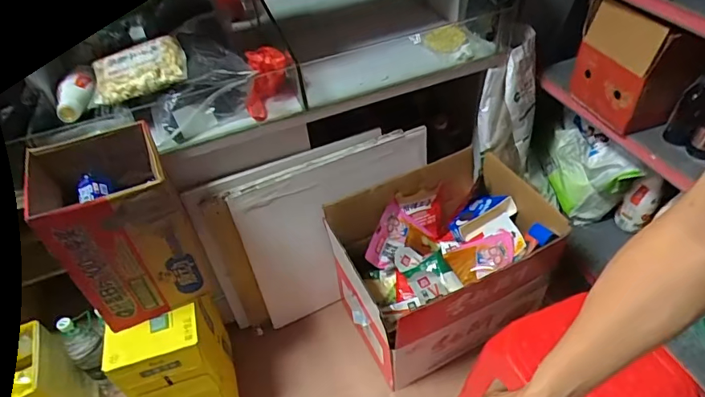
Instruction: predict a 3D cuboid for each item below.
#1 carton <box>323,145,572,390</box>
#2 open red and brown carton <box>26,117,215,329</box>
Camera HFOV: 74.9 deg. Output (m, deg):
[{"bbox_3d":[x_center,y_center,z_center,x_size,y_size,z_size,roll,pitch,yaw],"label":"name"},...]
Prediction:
[{"bbox_3d":[0.279,0.172,1.330,0.597,0.362,0.396,-20,46,-13],"label":"carton"},{"bbox_3d":[-0.491,0.055,0.992,0.241,0.340,0.278,-25,48,-17],"label":"open red and brown carton"}]

